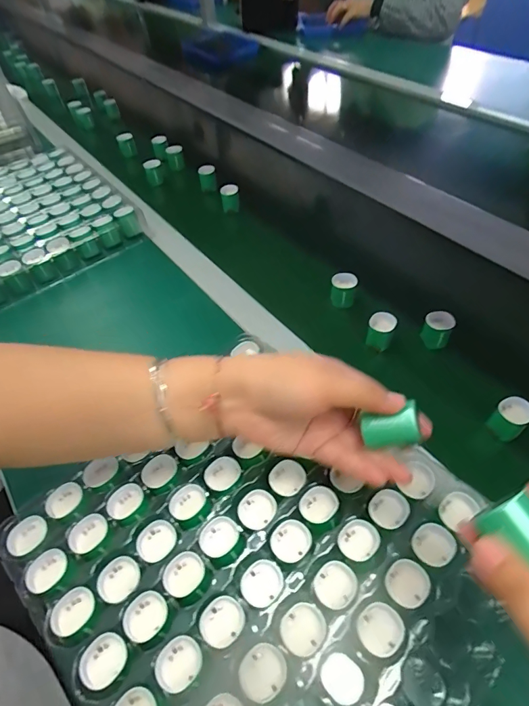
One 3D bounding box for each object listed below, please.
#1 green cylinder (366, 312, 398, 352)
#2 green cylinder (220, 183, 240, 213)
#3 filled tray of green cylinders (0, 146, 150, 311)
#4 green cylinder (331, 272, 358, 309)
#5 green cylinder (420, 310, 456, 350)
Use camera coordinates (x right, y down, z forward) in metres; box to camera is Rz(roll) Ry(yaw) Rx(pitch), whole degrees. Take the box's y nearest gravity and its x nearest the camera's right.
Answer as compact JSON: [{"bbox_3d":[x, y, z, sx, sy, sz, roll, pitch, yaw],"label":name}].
[{"bbox_3d":[0.137,-0.025,0.479,0.029,0.036,0.027,12,54,14],"label":"green cylinder"},{"bbox_3d":[-0.056,-0.253,0.674,0.030,0.042,0.028,-8,52,-2],"label":"green cylinder"},{"bbox_3d":[-0.394,-0.221,0.653,0.304,0.041,0.332,-33,56,-20],"label":"filled tray of green cylinders"},{"bbox_3d":[0.101,-0.080,0.521,0.031,0.033,0.031,10,53,12],"label":"green cylinder"},{"bbox_3d":[0.200,-0.027,0.474,0.030,0.034,0.028,25,58,22],"label":"green cylinder"}]

